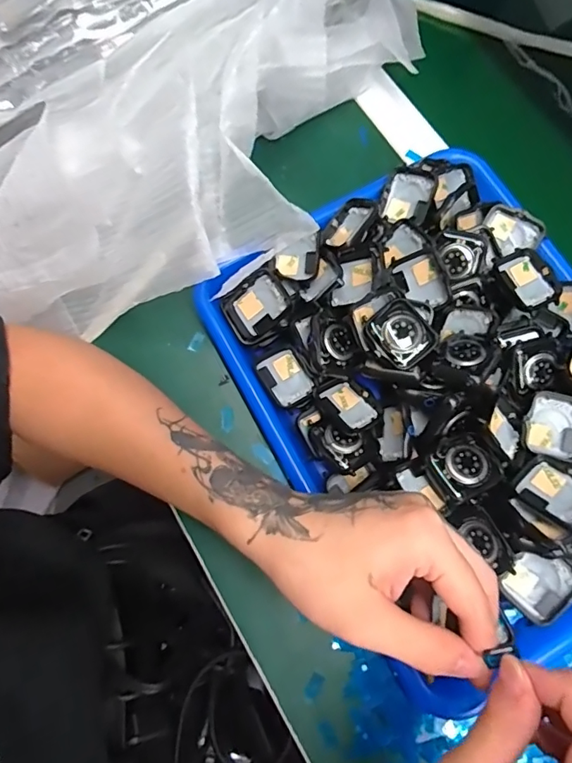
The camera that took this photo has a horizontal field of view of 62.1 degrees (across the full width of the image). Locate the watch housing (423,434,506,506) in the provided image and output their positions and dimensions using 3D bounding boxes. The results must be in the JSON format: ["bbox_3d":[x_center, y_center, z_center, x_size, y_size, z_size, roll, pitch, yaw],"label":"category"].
[{"bbox_3d":[0.111,0.053,0.296,0.045,0.008,0.037,-22,75,-5],"label":"watch housing"}]

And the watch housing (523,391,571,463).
[{"bbox_3d":[0.178,0.030,0.313,0.038,0.011,0.045,16,75,5],"label":"watch housing"}]

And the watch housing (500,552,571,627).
[{"bbox_3d":[0.157,0.124,0.291,0.042,0.010,0.034,-48,54,2],"label":"watch housing"}]

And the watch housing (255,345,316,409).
[{"bbox_3d":[0.001,-0.001,0.337,0.032,0.010,0.043,-31,76,-7],"label":"watch housing"}]

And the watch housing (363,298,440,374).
[{"bbox_3d":[0.076,-0.032,0.312,0.038,0.009,0.040,-37,77,-9],"label":"watch housing"}]

